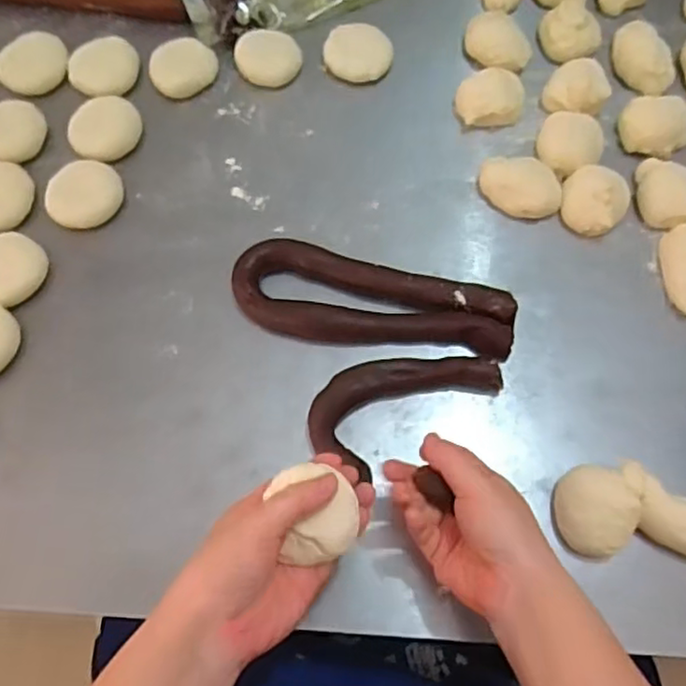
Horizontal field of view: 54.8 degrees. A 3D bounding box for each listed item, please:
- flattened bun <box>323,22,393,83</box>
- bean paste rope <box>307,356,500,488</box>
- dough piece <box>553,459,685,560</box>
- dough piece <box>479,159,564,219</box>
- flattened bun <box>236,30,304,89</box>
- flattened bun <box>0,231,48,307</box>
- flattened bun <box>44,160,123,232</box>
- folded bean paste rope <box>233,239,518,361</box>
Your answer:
[{"bbox_3d":[0.016,-0.302,0.687,0.067,0.018,0.066,0,68,-1],"label":"flattened bun"},{"bbox_3d":[0.047,0.041,0.539,0.156,0.029,0.088,-36,73,-14],"label":"bean paste rope"},{"bbox_3d":[0.228,0.130,0.509,0.121,0.031,0.067,2,68,0],"label":"dough piece"},{"bbox_3d":[0.163,-0.146,0.614,0.079,0.042,0.048,32,71,11],"label":"dough piece"},{"bbox_3d":[-0.077,-0.295,0.684,0.066,0.014,0.061,0,68,-1],"label":"flattened bun"},{"bbox_3d":[-0.300,-0.066,0.589,0.065,0.018,0.063,0,68,-1],"label":"flattened bun"},{"bbox_3d":[-0.242,-0.139,0.619,0.061,0.025,0.068,42,73,14],"label":"flattened bun"},{"bbox_3d":[0.025,-0.030,0.579,0.240,0.031,0.081,14,69,5],"label":"folded bean paste rope"}]

